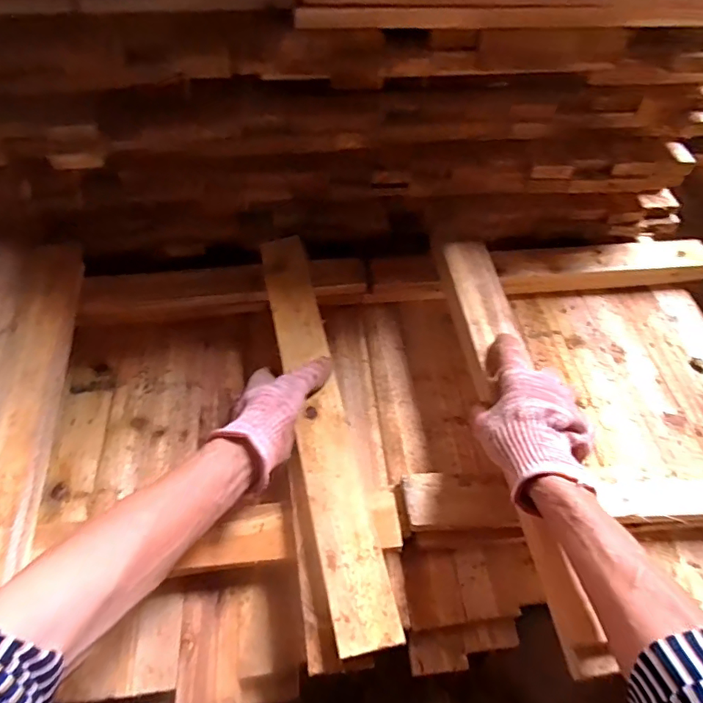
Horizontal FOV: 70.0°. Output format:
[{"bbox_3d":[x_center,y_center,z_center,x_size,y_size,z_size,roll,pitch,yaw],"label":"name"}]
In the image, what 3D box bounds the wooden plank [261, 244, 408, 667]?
[{"bbox_3d":[-0.038,0.047,0.512,0.058,0.016,0.451,-10,53,-9],"label":"wooden plank"}]

